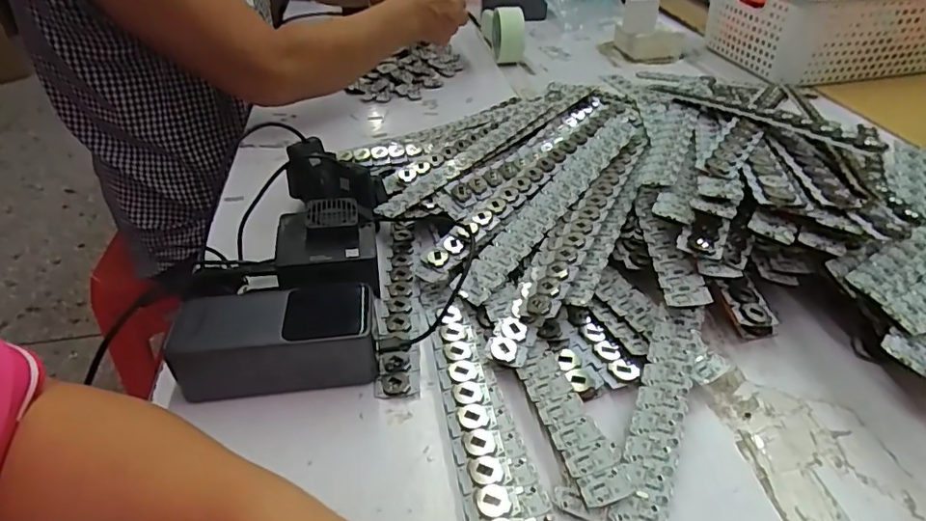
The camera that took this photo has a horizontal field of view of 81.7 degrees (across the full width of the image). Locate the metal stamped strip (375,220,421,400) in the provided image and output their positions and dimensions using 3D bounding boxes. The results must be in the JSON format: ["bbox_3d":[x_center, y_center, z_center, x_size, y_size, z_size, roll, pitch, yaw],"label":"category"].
[{"bbox_3d":[-0.053,0.028,0.423,0.030,0.011,0.182,-4,39,-4],"label":"metal stamped strip"}]

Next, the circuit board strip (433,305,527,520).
[{"bbox_3d":[0.012,0.119,0.313,0.031,0.009,0.242,-8,39,-8],"label":"circuit board strip"}]

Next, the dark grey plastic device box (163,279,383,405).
[{"bbox_3d":[-0.125,0.051,0.367,0.127,0.047,0.056,-5,39,-4],"label":"dark grey plastic device box"}]

